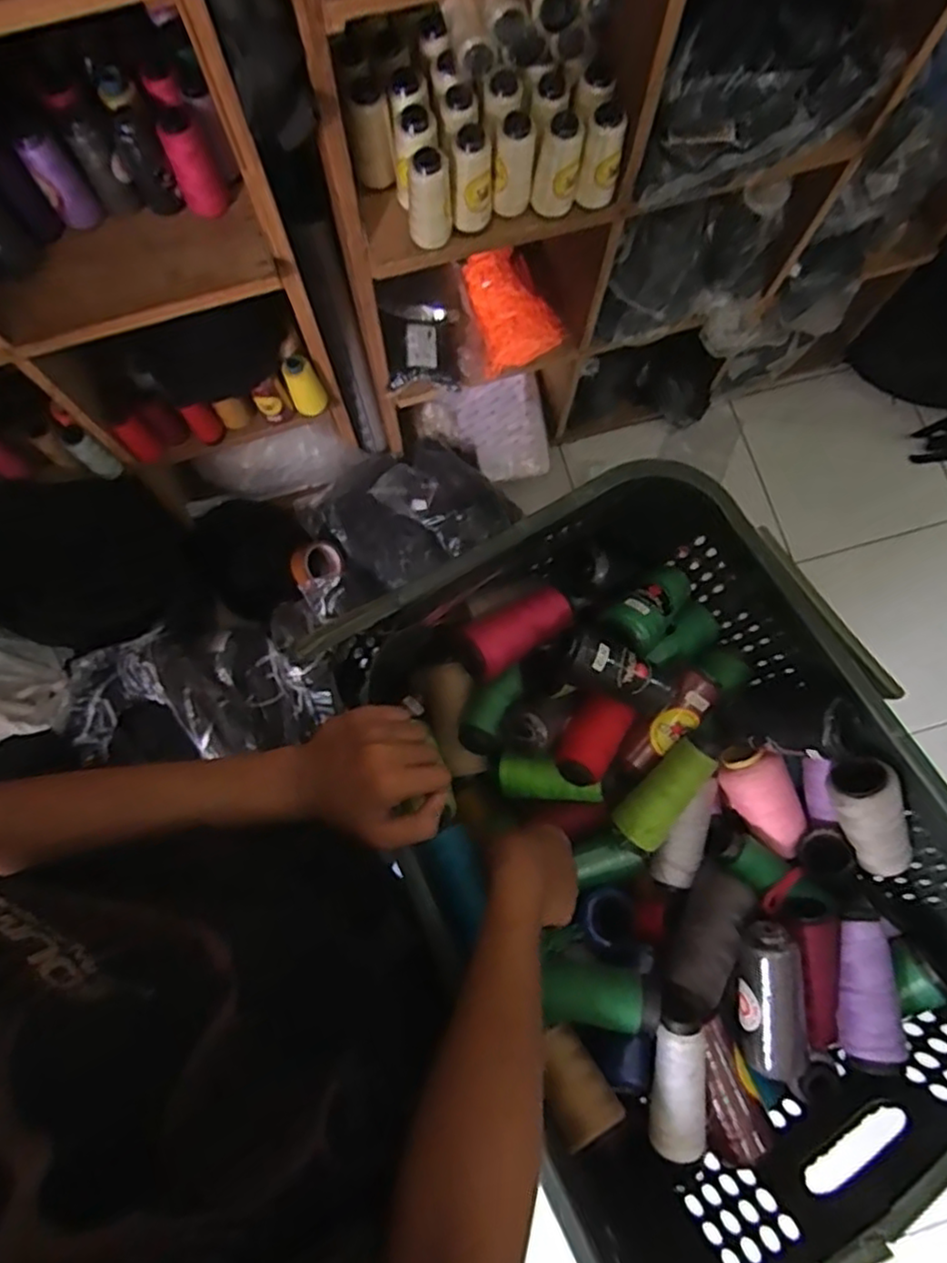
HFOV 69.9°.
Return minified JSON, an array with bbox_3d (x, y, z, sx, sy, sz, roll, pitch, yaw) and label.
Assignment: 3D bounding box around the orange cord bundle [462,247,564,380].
[{"bbox_3d":[0.058,-0.538,1.119,0.140,0.061,0.181,-20,79,-5],"label":"orange cord bundle"}]

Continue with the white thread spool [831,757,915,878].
[{"bbox_3d":[0.337,0.160,0.568,0.055,0.043,0.118,-25,107,-6],"label":"white thread spool"}]

